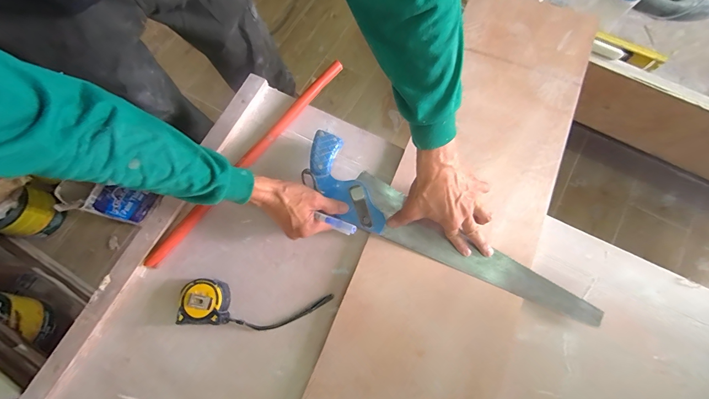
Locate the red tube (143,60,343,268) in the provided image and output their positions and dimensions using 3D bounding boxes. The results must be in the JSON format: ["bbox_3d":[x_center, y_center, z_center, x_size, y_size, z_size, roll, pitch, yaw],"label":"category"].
[{"bbox_3d":[-0.177,-0.075,0.546,0.025,0.020,0.468,36,78,10],"label":"red tube"}]

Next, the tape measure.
[{"bbox_3d":[-0.146,0.158,0.466,0.215,0.031,0.063,4,74,2],"label":"tape measure"}]

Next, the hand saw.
[{"bbox_3d":[0.131,0.056,0.490,0.484,0.021,0.100,30,75,6],"label":"hand saw"}]

